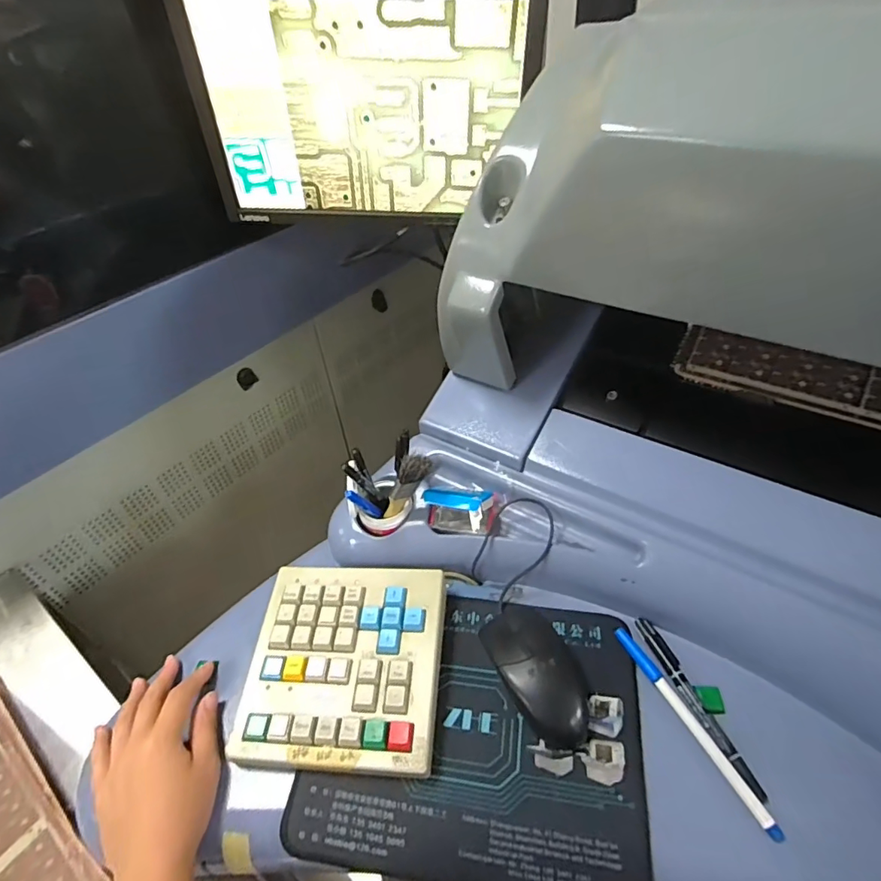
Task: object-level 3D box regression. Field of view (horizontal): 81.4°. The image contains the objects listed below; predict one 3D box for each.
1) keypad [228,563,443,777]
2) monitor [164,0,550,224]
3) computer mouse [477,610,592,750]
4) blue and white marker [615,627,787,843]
[{"bbox_3d":[-0.081,0.182,0.429,0.159,0.030,0.159,1,44,6],"label":"keypad"},{"bbox_3d":[-0.087,-0.386,0.543,0.383,0.285,0.038,0,44,5],"label":"monitor"},{"bbox_3d":[0.084,0.187,0.417,0.068,0.033,0.105,-20,46,-15],"label":"computer mouse"},{"bbox_3d":[0.191,0.215,0.393,0.011,0.010,0.161,-21,46,-16],"label":"blue and white marker"}]

